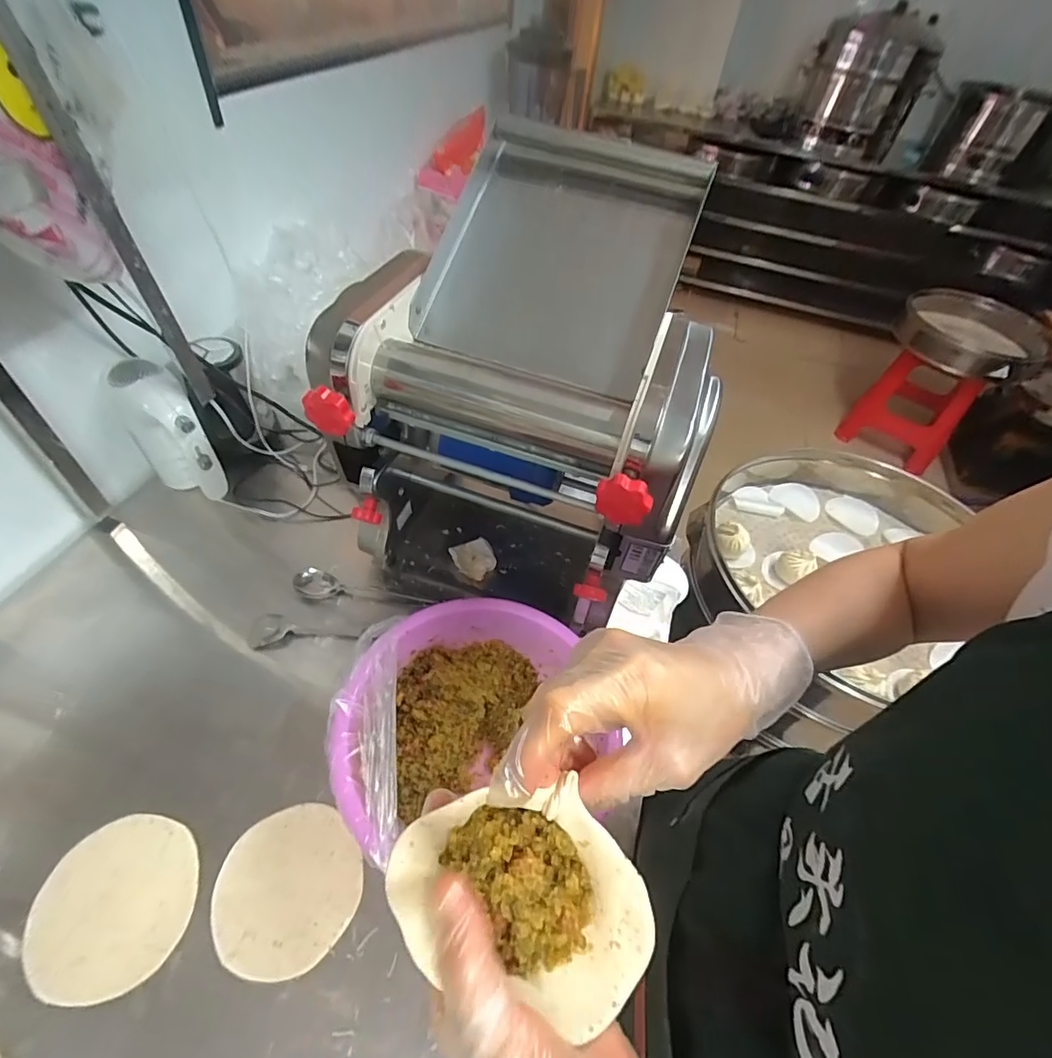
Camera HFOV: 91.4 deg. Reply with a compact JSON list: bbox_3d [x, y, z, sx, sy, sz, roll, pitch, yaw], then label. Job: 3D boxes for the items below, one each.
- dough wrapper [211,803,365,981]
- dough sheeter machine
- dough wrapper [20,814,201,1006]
[{"bbox_3d":[-0.221,0.333,0.479,0.124,0.005,0.126,5,51,-6],"label":"dough wrapper"},{"bbox_3d":[0.004,-0.184,0.669,0.368,0.470,0.548,11,48,3],"label":"dough sheeter machine"},{"bbox_3d":[-0.367,0.334,0.460,0.130,0.005,0.131,6,48,-1],"label":"dough wrapper"}]

